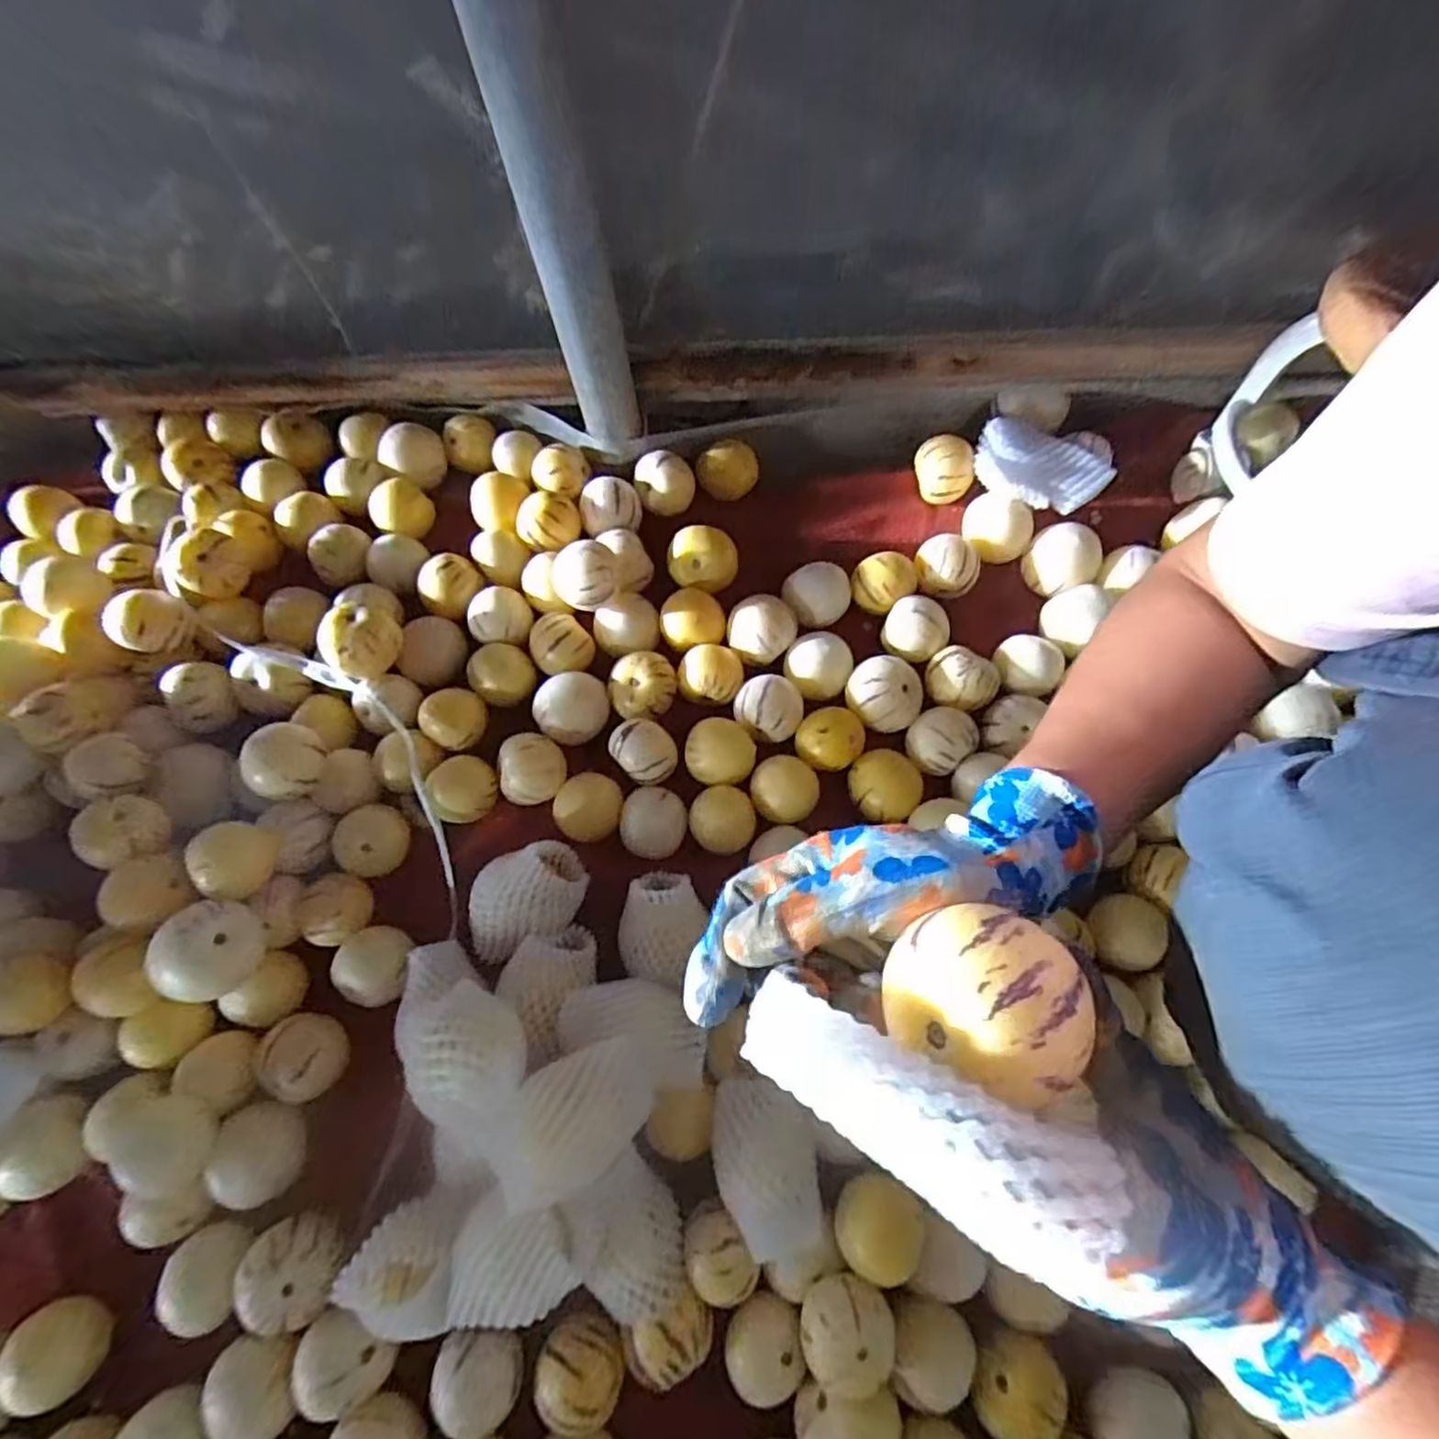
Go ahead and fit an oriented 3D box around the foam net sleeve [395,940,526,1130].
[{"bbox_3d":[-0.170,0.188,0.428,0.062,0.043,0.135,-40,43,-10],"label":"foam net sleeve"}]

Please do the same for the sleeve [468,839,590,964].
[{"bbox_3d":[-0.137,0.130,0.499,0.084,0.050,0.068,-21,71,-6],"label":"sleeve"}]

